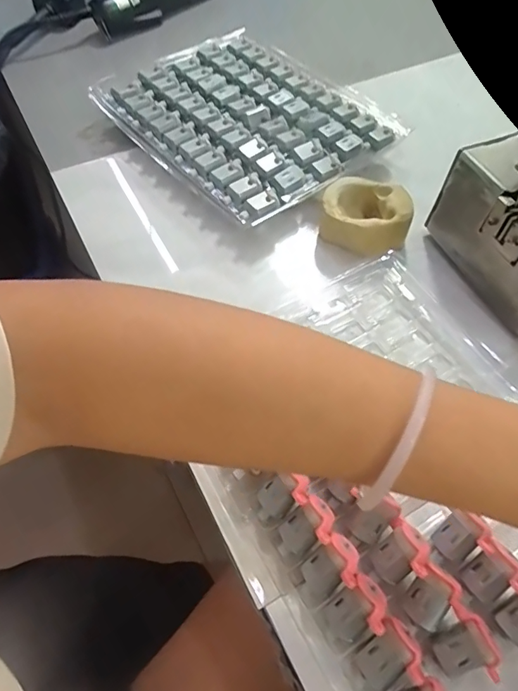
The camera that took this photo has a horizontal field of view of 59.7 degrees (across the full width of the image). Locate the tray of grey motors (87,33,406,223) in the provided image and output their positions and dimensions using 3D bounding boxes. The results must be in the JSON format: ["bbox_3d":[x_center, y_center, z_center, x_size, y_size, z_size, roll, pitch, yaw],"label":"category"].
[{"bbox_3d":[-0.014,-0.215,0.437,0.192,0.034,0.242,-37,67,-22],"label":"tray of grey motors"}]

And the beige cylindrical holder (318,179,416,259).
[{"bbox_3d":[0.086,-0.104,0.369,0.072,0.033,0.065,21,60,10],"label":"beige cylindrical holder"}]

